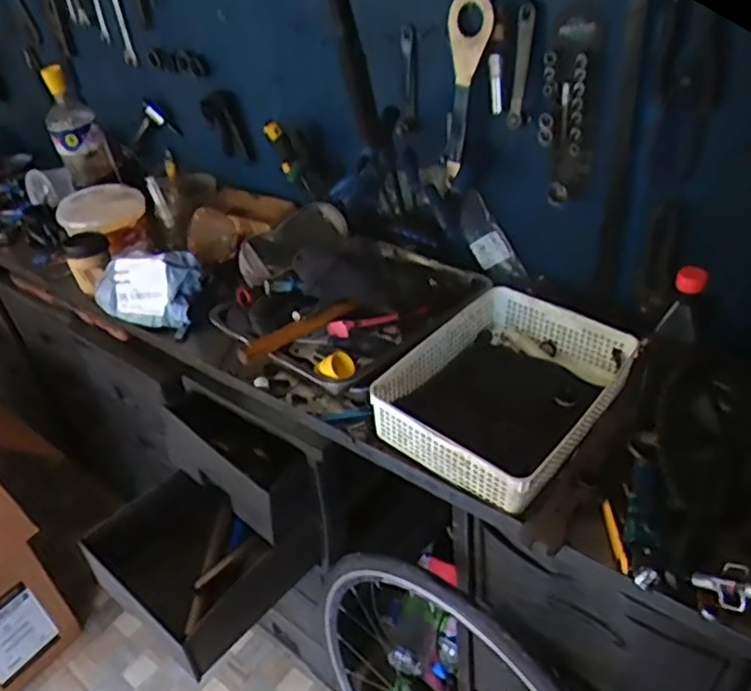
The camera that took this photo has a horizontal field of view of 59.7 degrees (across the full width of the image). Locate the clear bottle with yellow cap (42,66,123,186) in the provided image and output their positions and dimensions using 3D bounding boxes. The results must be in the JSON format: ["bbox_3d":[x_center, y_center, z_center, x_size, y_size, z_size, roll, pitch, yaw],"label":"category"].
[{"bbox_3d":[-0.695,-0.508,1.525,0.124,0.256,0.118,-21,39,-19],"label":"clear bottle with yellow cap"}]

